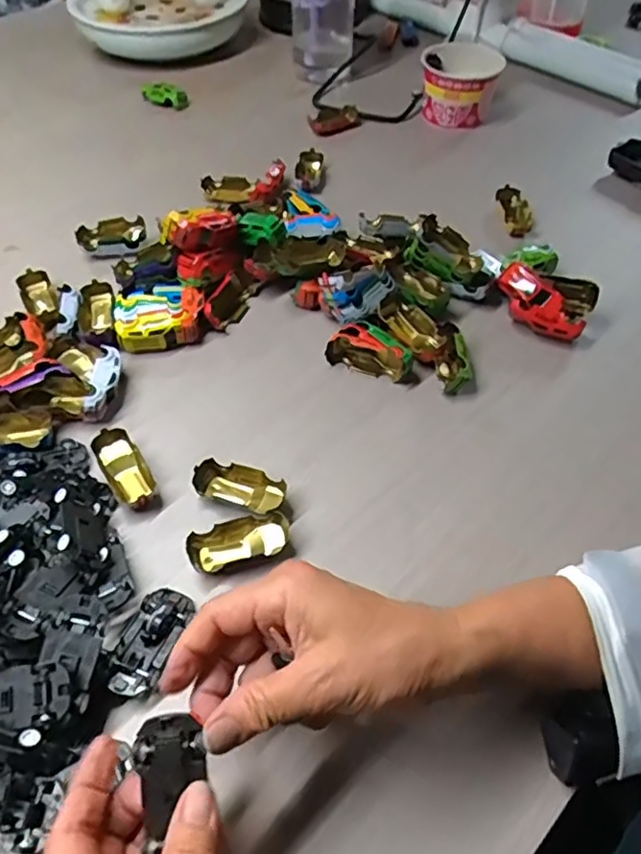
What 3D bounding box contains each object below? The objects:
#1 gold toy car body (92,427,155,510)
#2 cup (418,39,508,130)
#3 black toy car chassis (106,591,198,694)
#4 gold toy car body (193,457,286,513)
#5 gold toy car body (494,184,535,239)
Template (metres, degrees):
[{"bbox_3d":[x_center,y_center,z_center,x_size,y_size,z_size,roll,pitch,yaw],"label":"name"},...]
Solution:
[{"bbox_3d":[-0.137,0.030,0.429,0.027,0.021,0.061,-30,59,-22],"label":"gold toy car body"},{"bbox_3d":[0.166,-0.411,0.732,0.090,0.086,0.084,1,52,-1],"label":"cup"},{"bbox_3d":[-0.100,0.125,0.356,0.030,0.015,0.064,15,54,10],"label":"black toy car chassis"},{"bbox_3d":[-0.056,0.041,0.420,0.061,0.014,0.026,14,53,9],"label":"gold toy car body"},{"bbox_3d":[0.196,-0.217,0.611,0.024,0.020,0.059,-9,67,-8],"label":"gold toy car body"}]

